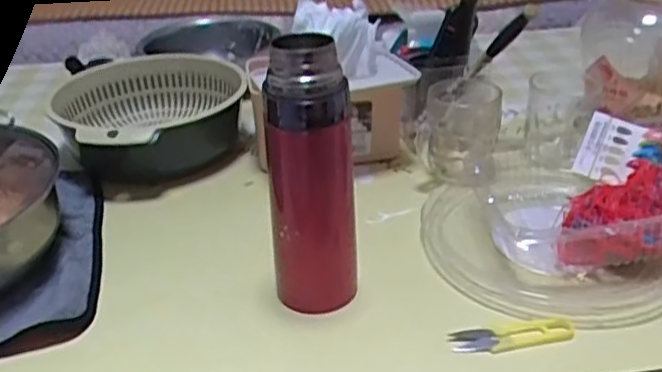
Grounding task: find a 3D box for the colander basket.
[{"bbox_3d":[-0.209,-0.081,0.798,0.205,0.088,0.199,-2,30,1],"label":"colander basket"}]

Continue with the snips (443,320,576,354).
[{"bbox_3d":[0.140,0.116,0.519,0.098,0.007,0.024,-5,30,-5],"label":"snips"}]

